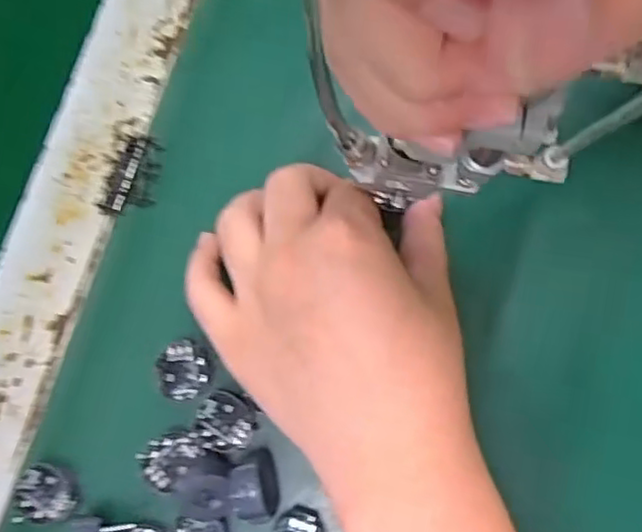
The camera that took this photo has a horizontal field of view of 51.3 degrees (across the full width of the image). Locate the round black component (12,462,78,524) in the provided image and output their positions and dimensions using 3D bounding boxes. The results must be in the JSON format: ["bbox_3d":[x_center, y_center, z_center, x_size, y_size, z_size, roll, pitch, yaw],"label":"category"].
[{"bbox_3d":[-0.127,0.105,0.310,0.027,0.012,0.026,-1,79,3],"label":"round black component"}]

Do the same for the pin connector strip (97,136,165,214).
[{"bbox_3d":[-0.096,-0.045,0.343,0.023,0.004,0.042,18,80,7],"label":"pin connector strip"}]

